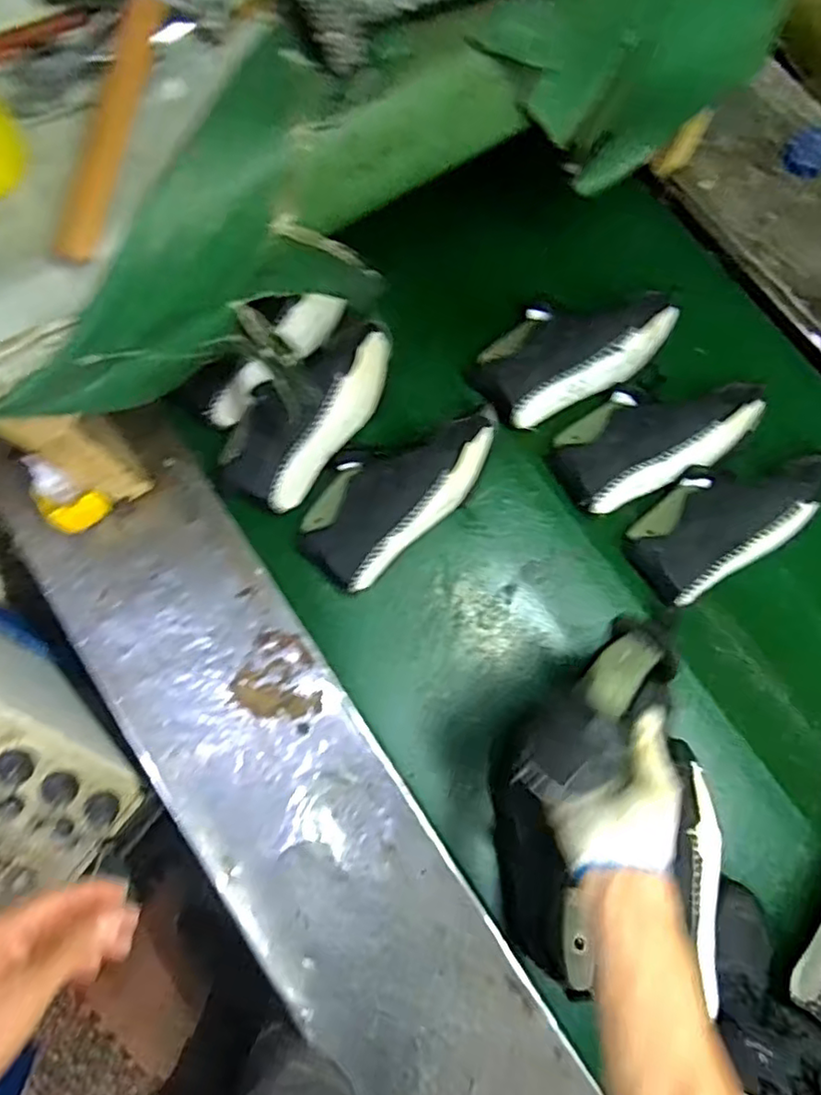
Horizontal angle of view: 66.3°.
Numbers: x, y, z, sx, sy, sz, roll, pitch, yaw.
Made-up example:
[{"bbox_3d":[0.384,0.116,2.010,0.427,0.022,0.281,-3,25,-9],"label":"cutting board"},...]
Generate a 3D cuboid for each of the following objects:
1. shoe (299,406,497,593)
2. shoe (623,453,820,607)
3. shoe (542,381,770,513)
[{"bbox_3d":[-0.018,-0.088,0.778,0.146,0.084,0.293,41,80,9],"label":"shoe"},{"bbox_3d":[0.409,-0.051,0.789,0.281,0.088,0.132,-31,78,-9],"label":"shoe"},{"bbox_3d":[0.314,-0.147,0.810,0.267,0.088,0.134,-24,77,-7],"label":"shoe"}]

